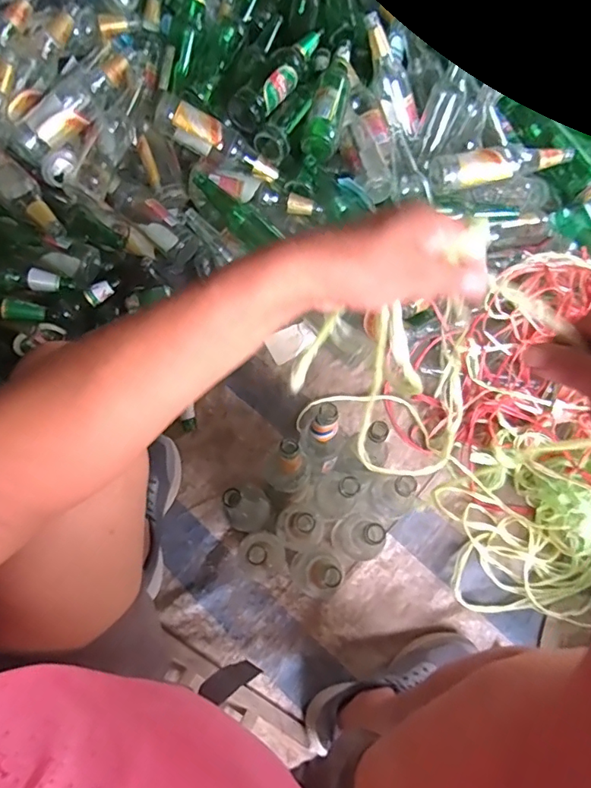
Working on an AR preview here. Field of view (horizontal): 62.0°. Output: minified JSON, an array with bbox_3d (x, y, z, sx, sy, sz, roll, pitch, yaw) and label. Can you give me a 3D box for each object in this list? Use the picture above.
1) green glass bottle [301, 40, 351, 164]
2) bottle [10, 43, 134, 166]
[{"bbox_3d":[0.069,-0.558,0.931,0.063,0.054,0.266,15,71,3],"label":"green glass bottle"},{"bbox_3d":[-0.389,-0.518,0.873,0.085,0.067,0.267,33,73,9],"label":"bottle"}]

